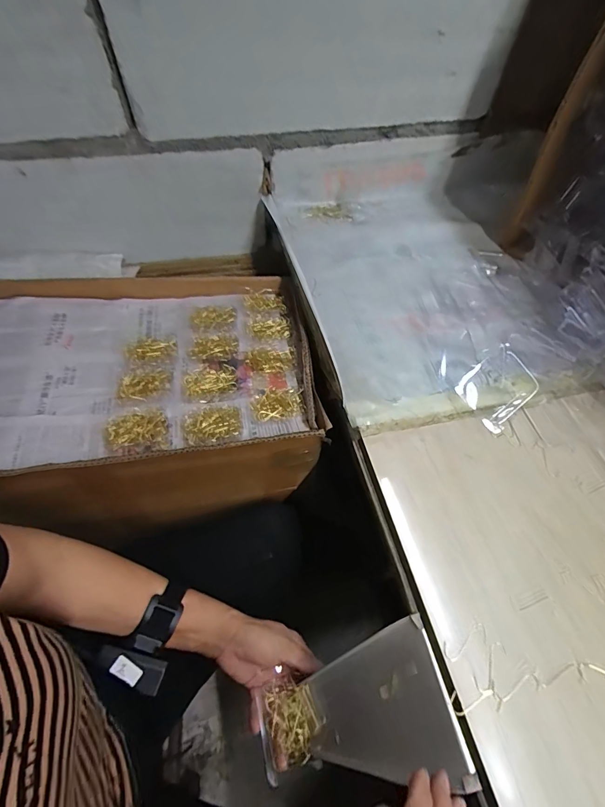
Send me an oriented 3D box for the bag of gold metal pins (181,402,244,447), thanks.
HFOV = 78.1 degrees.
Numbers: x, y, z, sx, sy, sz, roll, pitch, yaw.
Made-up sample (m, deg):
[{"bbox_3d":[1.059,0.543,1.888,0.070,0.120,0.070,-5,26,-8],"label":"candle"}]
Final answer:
[{"bbox_3d":[-0.110,0.025,0.455,0.073,0.012,0.063,-17,59,-13],"label":"bag of gold metal pins"}]

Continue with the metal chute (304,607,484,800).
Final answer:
[{"bbox_3d":[0.065,0.276,0.343,0.149,0.013,0.108,-33,49,27],"label":"metal chute"}]

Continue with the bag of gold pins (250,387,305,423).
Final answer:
[{"bbox_3d":[-0.033,-0.001,0.484,0.068,0.010,0.049,-8,57,-8],"label":"bag of gold pins"}]

